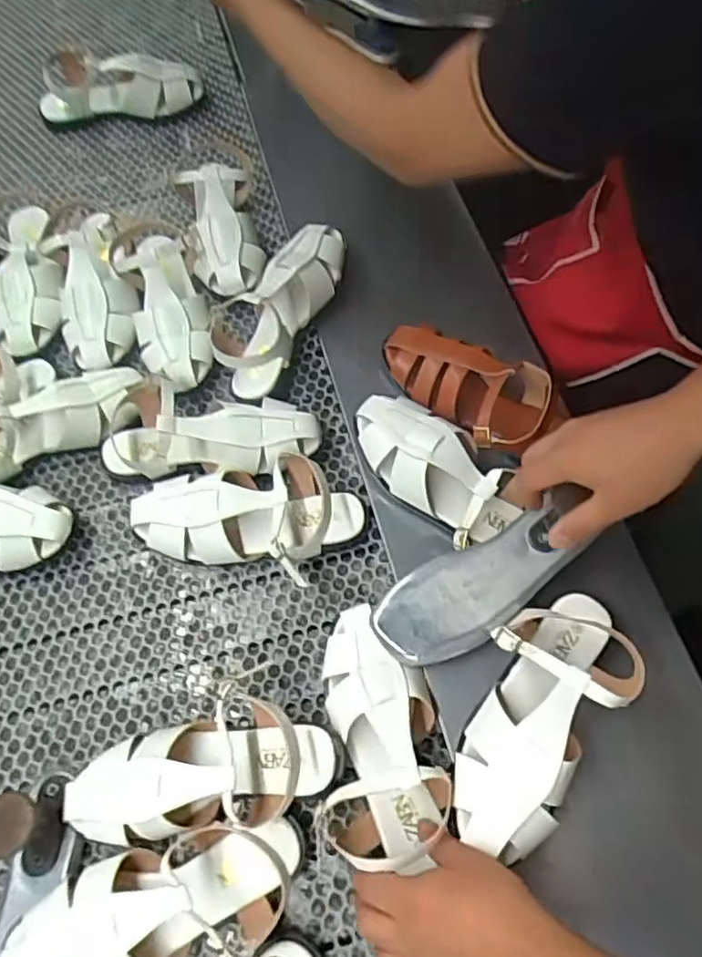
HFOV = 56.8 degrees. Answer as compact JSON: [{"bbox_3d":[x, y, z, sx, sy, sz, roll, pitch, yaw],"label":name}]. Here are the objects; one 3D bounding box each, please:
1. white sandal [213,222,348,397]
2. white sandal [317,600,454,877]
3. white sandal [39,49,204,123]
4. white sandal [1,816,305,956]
[{"bbox_3d":[-0.080,-0.202,0.773,0.092,0.090,0.226,29,69,15],"label":"white sandal"},{"bbox_3d":[0.020,0.218,0.582,0.107,0.070,0.204,-11,69,-3],"label":"white sandal"},{"bbox_3d":[-0.357,-0.607,1.002,0.246,0.076,0.077,-8,61,-2],"label":"white sandal"},{"bbox_3d":[-0.157,0.349,0.526,0.241,0.079,0.095,-15,65,-5],"label":"white sandal"}]

